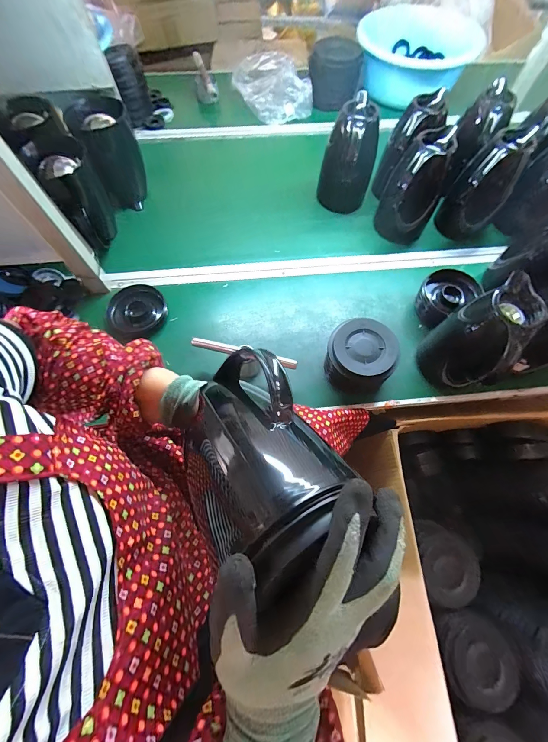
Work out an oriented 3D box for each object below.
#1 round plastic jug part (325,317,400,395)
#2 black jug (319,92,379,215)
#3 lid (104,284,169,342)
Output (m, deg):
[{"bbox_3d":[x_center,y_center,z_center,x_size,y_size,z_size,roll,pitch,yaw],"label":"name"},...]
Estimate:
[{"bbox_3d":[0.160,-0.018,0.563,0.106,0.133,0.106,-19,68,-9],"label":"round plastic jug part"},{"bbox_3d":[0.177,-0.511,0.706,0.123,0.198,0.115,32,70,12],"label":"black jug"},{"bbox_3d":[-0.297,-0.130,0.630,0.114,0.032,0.116,0,67,-1],"label":"lid"}]

